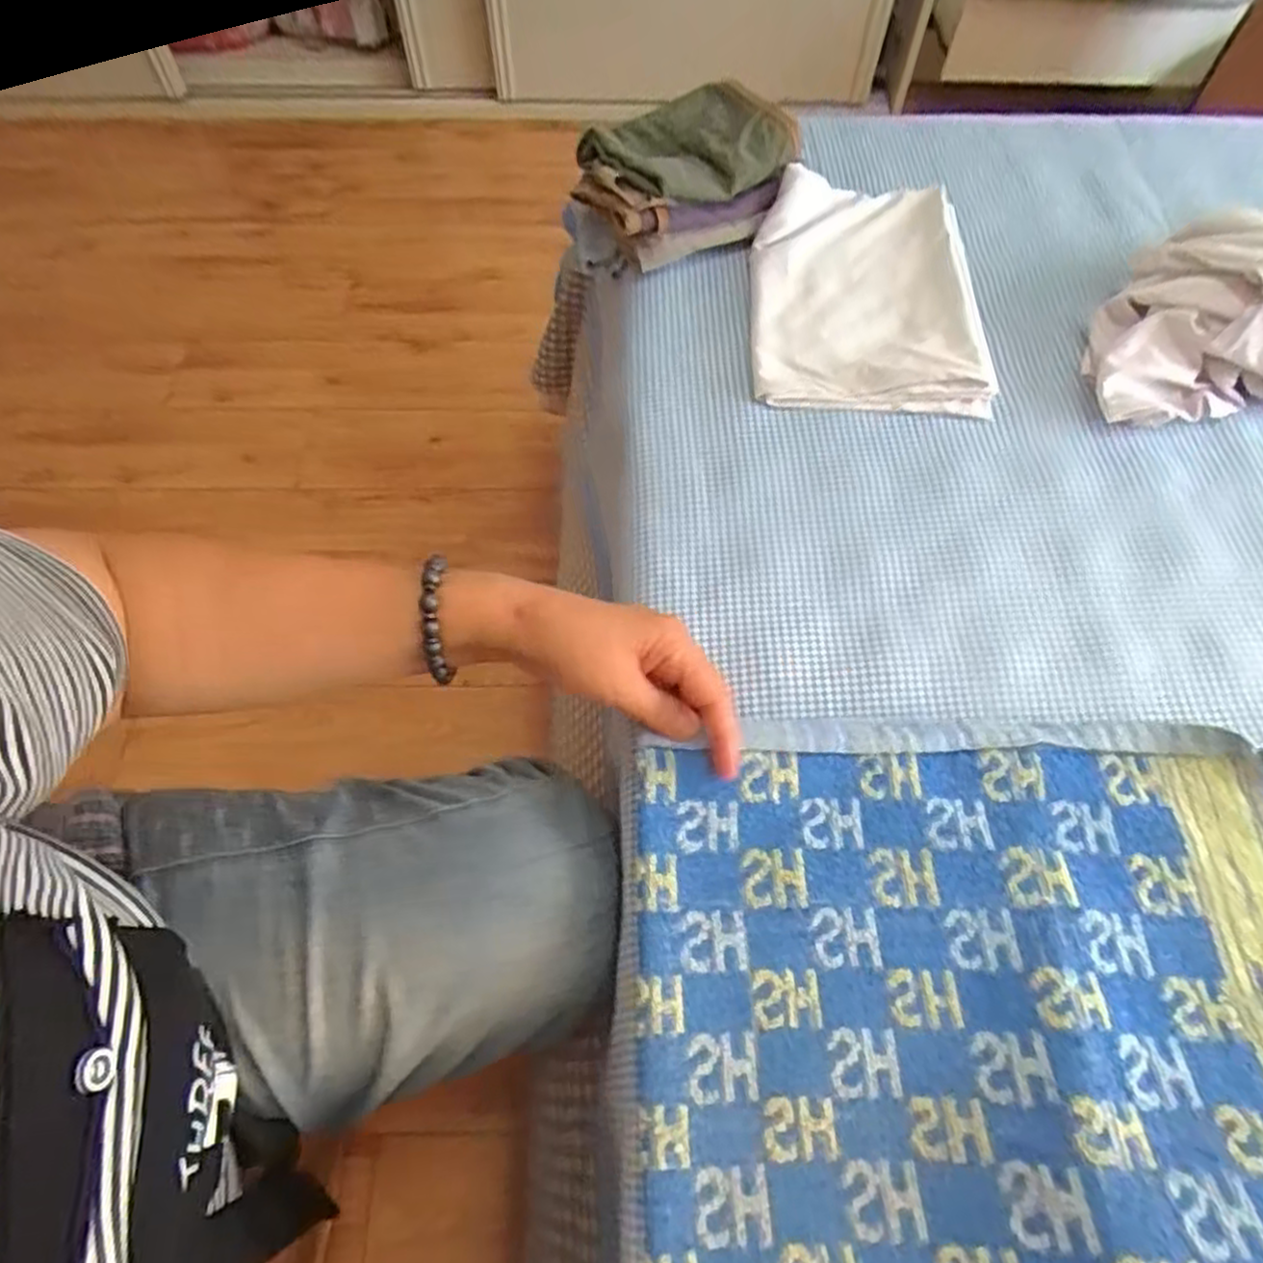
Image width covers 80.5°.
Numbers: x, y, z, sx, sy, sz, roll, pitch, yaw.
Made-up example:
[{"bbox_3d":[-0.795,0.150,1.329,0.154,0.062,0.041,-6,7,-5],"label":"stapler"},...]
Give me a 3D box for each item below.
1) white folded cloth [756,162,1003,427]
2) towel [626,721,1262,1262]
[{"bbox_3d":[0.170,-0.253,0.548,0.161,0.032,0.200,-1,69,0],"label":"white folded cloth"},{"bbox_3d":[0.175,0.232,0.304,0.344,0.062,0.399,-1,63,-1],"label":"towel"}]

